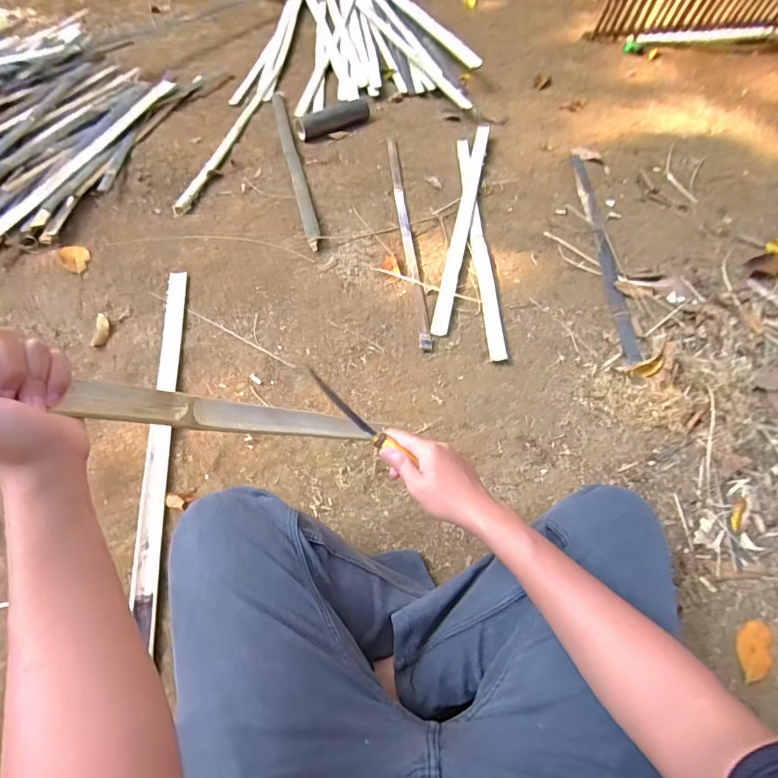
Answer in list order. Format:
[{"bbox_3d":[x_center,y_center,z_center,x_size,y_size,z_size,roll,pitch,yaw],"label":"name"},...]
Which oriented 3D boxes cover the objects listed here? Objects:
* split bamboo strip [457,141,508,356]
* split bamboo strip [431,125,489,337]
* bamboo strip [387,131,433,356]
[{"bbox_3d":[0.233,-0.430,1.180,0.039,0.020,0.887,1,56,-1],"label":"split bamboo strip"},{"bbox_3d":[0.207,-0.478,1.210,0.042,0.022,0.867,11,57,6],"label":"split bamboo strip"},{"bbox_3d":[0.043,-0.451,1.208,0.031,0.013,0.875,-5,60,-1],"label":"bamboo strip"}]

